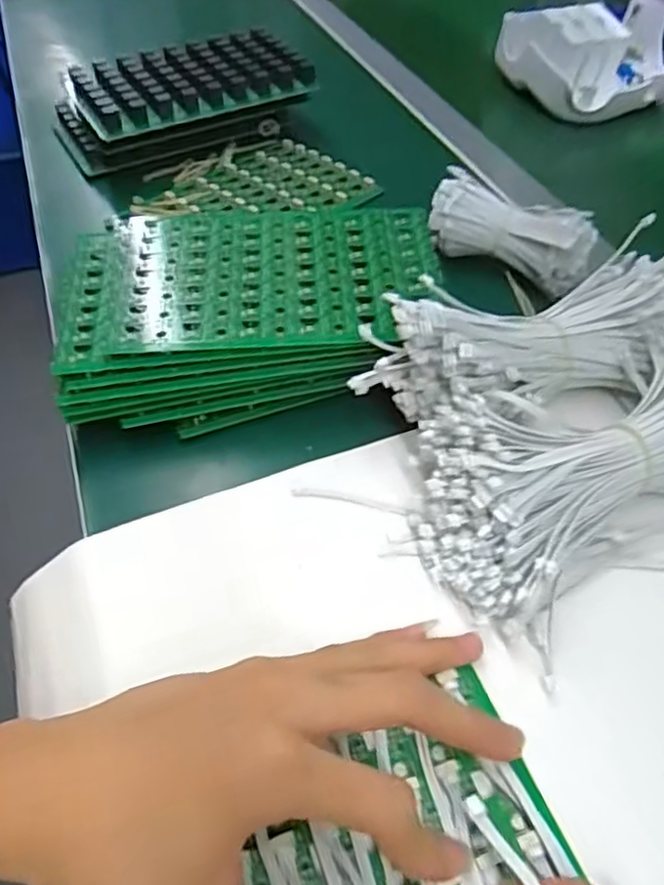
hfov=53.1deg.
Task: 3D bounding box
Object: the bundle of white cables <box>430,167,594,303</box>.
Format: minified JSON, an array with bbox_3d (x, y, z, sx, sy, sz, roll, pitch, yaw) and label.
[{"bbox_3d":[0.115,-0.138,0.433,0.108,0.036,0.046,22,52,18],"label":"bundle of white cables"}]

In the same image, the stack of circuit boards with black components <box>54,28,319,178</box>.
[{"bbox_3d":[-0.130,-0.296,0.569,0.202,0.057,0.121,-21,52,-18],"label":"stack of circuit boards with black components"}]

